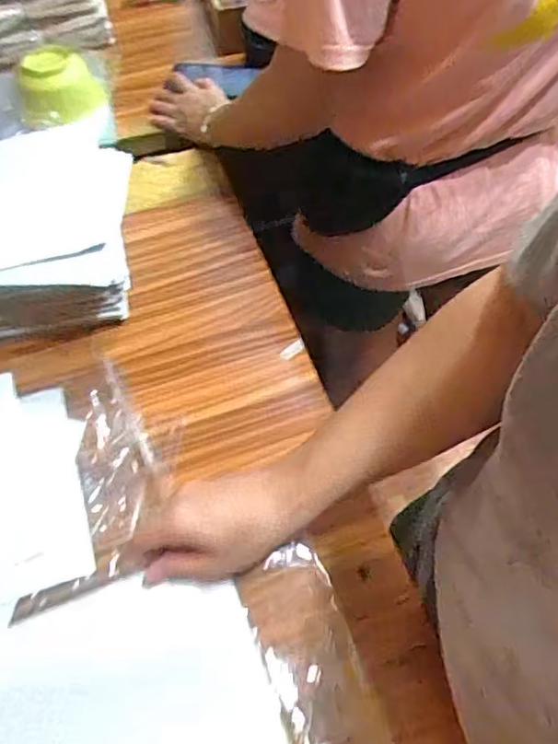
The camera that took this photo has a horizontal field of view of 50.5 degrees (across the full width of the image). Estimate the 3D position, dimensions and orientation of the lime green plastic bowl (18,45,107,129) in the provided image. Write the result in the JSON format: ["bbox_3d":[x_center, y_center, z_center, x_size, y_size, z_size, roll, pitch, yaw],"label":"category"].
[{"bbox_3d":[-0.312,-0.410,0.849,0.110,0.075,0.108,0,56,0],"label":"lime green plastic bowl"}]

